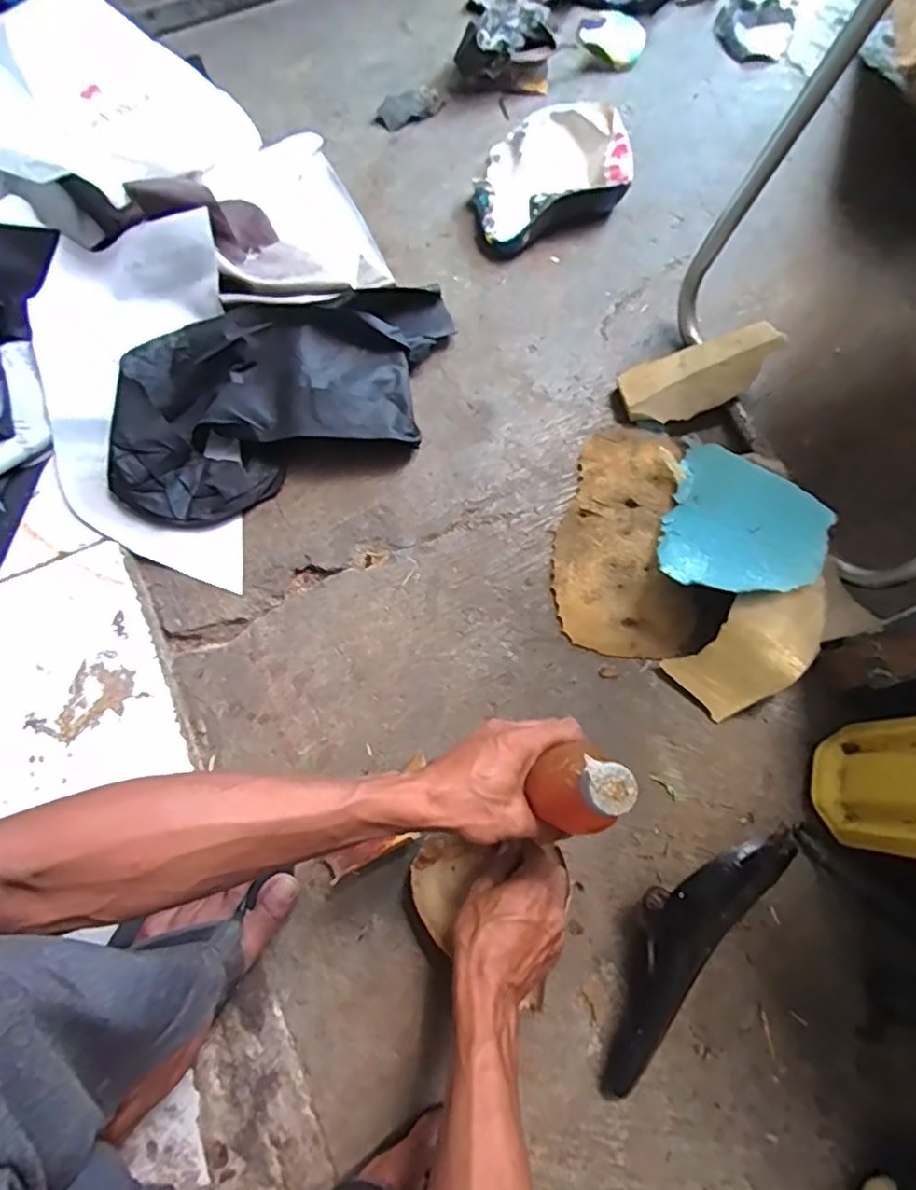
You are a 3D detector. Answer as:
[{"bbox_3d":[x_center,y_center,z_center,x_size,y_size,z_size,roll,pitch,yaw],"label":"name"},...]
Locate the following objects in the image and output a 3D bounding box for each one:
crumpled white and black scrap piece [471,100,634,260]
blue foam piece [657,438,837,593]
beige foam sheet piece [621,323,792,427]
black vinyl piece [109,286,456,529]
[{"bbox_3d":[0.115,-0.553,0.797,0.227,0.056,0.163,-24,74,-7],"label":"crumpled white and black scrap piece"},{"bbox_3d":[0.288,-0.081,0.611,0.151,0.029,0.199,12,57,31],"label":"blue foam piece"},{"bbox_3d":[0.274,-0.249,0.690,0.173,0.021,0.076,-22,74,8],"label":"beige foam sheet piece"},{"bbox_3d":[-0.190,-0.231,0.688,0.420,0.078,0.209,-21,74,-6],"label":"black vinyl piece"}]

